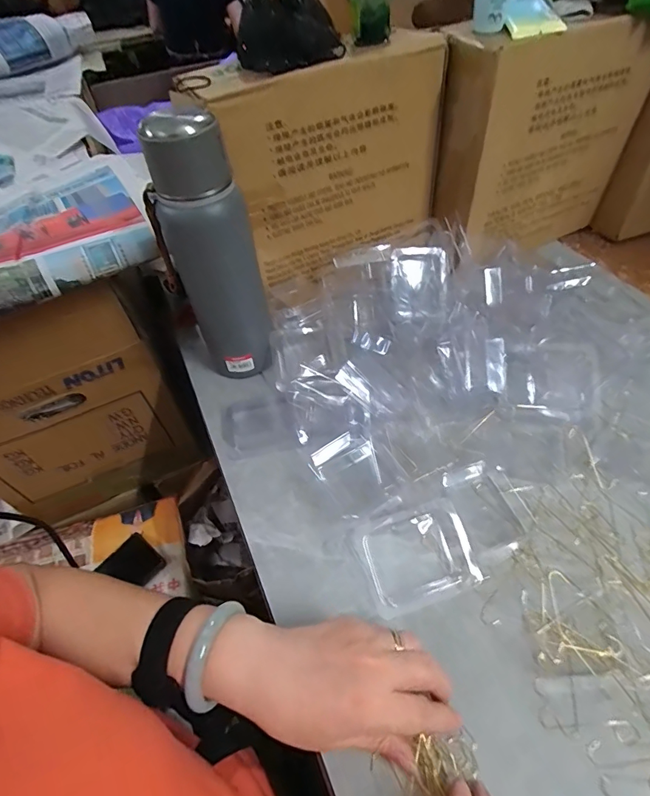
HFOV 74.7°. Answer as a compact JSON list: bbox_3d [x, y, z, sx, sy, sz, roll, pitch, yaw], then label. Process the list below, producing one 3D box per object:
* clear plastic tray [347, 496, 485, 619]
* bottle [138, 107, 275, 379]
[{"bbox_3d":[0.081,0.133,0.369,0.099,0.017,0.082,-17,51,-9],"label":"clear plastic tray"},{"bbox_3d":[-0.112,-0.136,0.444,0.079,0.272,0.076,-24,53,-15],"label":"bottle"}]

